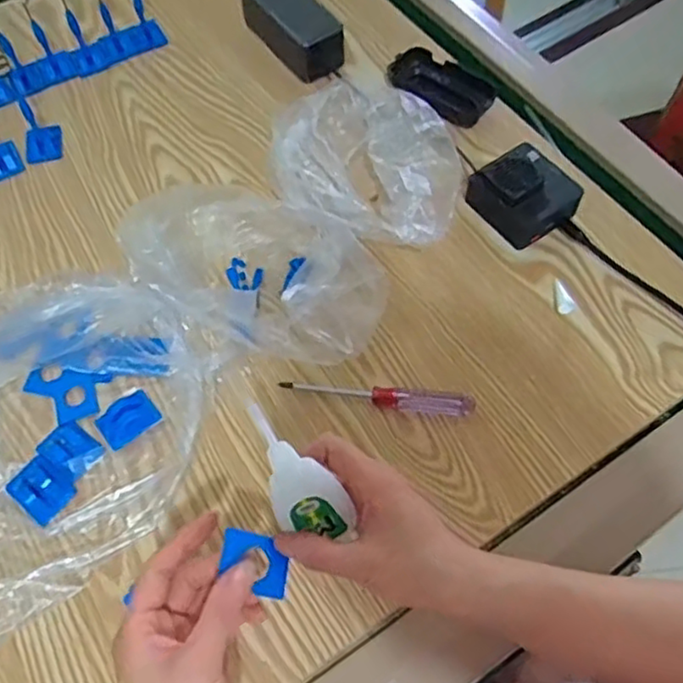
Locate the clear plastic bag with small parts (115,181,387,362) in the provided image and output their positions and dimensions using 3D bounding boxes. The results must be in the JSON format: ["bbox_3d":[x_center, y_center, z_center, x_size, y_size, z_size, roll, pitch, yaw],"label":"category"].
[{"bbox_3d":[-0.085,-0.075,0.542,0.234,0.098,0.149,33,68,18],"label":"clear plastic bag with small parts"}]

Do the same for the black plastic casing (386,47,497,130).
[{"bbox_3d":[0.103,-0.258,0.676,0.106,0.027,0.058,34,68,18],"label":"black plastic casing"}]

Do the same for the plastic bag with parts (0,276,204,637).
[{"bbox_3d":[-0.239,0.052,0.498,0.249,0.061,0.261,37,69,19],"label":"plastic bag with parts"}]

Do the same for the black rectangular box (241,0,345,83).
[{"bbox_3d":[-0.051,-0.334,0.702,0.052,0.054,0.154,-28,64,-13],"label":"black rectangular box"}]

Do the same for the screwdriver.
[{"bbox_3d":[0.028,0.040,0.521,0.148,0.013,0.019,9,62,7],"label":"screwdriver"}]

